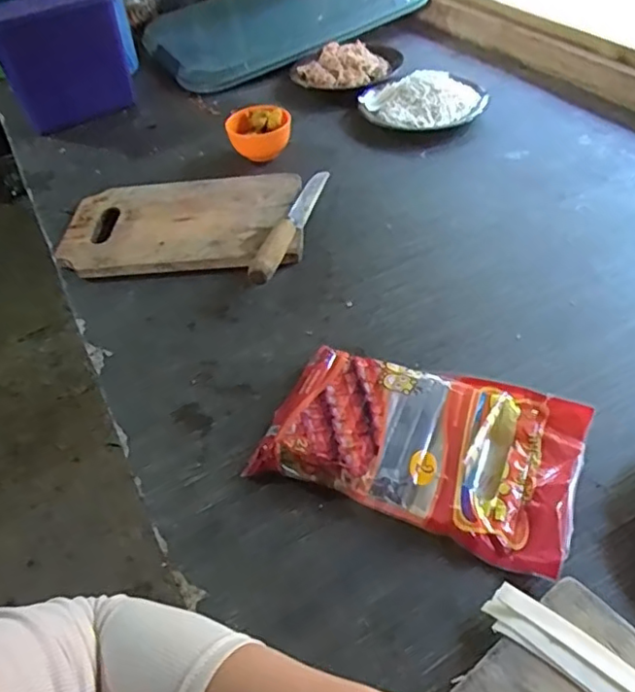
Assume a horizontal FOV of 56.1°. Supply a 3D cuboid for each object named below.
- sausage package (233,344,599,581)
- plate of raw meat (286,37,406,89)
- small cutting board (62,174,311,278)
[{"bbox_3d":[0.082,0.074,0.475,0.235,0.034,0.140,14,49,19],"label":"sausage package"},{"bbox_3d":[0.046,-0.464,0.993,0.175,0.041,0.150,-8,45,-1],"label":"plate of raw meat"},{"bbox_3d":[-0.165,-0.151,0.729,0.285,0.022,0.180,-5,45,2],"label":"small cutting board"}]

